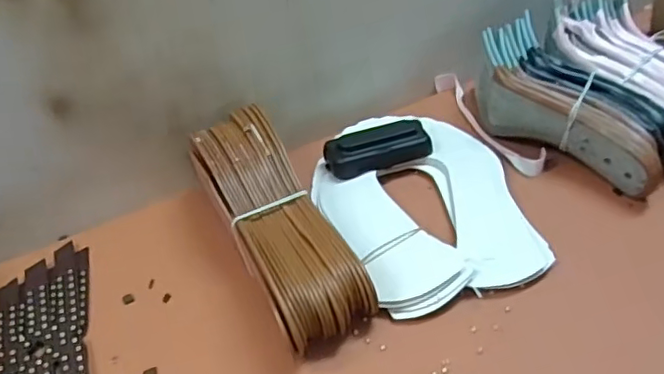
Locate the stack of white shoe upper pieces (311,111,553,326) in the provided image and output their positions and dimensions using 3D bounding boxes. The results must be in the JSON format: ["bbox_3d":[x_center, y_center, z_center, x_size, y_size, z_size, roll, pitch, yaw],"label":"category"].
[{"bbox_3d":[0.080,0.004,0.574,0.183,0.021,0.266,-9,41,-2],"label":"stack of white shoe upper pieces"}]

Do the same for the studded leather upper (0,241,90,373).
[{"bbox_3d":[-0.238,0.133,0.484,0.076,0.006,0.223,-17,41,-11],"label":"studded leather upper"}]

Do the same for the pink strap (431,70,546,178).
[{"bbox_3d":[0.177,-0.074,0.666,0.032,0.020,0.192,-19,42,-13],"label":"pink strap"}]

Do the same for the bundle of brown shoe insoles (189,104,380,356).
[{"bbox_3d":[-0.051,0.030,0.516,0.078,0.075,0.231,-22,43,-16],"label":"bundle of brown shoe insoles"}]

